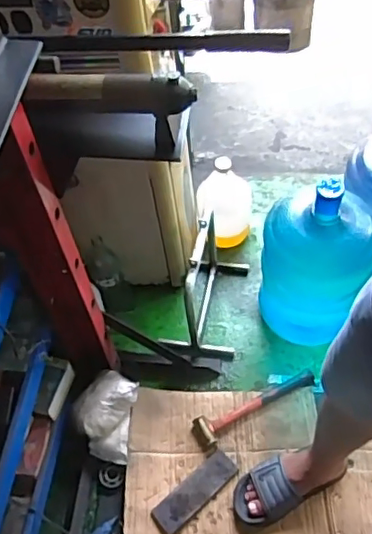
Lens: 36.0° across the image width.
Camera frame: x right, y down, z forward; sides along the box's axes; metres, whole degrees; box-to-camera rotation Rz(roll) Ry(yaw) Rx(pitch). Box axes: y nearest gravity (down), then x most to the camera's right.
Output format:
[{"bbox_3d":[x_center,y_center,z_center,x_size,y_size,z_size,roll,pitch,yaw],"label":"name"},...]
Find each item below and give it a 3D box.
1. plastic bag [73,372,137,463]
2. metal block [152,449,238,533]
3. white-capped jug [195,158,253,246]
[{"bbox_3d":[-0.191,0.347,1.359,0.138,0.118,0.189,8,56,10],"label":"plastic bag"},{"bbox_3d":[0.021,0.504,1.292,0.212,0.016,0.070,-38,61,-20],"label":"metal block"},{"bbox_3d":[0.115,-0.204,1.620,0.147,0.288,0.160,-1,55,4],"label":"white-capped jug"}]

